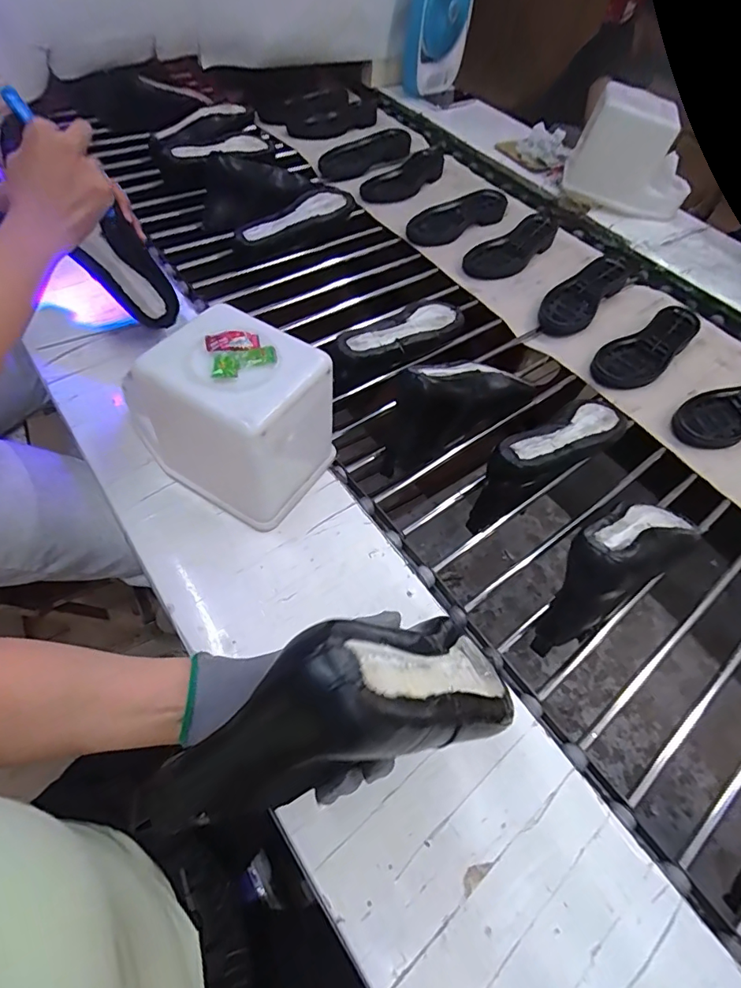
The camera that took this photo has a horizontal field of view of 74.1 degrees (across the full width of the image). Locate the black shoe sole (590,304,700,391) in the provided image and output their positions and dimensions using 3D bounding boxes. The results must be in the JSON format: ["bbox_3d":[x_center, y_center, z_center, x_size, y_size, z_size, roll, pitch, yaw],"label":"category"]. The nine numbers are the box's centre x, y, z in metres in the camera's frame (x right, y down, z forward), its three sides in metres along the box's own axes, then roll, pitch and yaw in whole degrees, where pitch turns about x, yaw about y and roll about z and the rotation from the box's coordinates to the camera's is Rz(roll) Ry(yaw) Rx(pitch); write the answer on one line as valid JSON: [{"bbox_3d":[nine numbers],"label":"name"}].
[{"bbox_3d":[0.472,-0.246,0.831,0.255,0.029,0.090,-32,65,-23],"label":"black shoe sole"}]

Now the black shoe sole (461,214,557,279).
[{"bbox_3d":[0.287,-0.496,0.981,0.091,0.030,0.242,40,63,20],"label":"black shoe sole"}]

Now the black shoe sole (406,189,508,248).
[{"bbox_3d":[0.180,-0.582,1.029,0.253,0.028,0.096,-30,64,-22],"label":"black shoe sole"}]

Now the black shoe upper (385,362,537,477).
[{"bbox_3d":[0.114,-0.127,0.671,0.246,0.117,0.078,-30,64,-22],"label":"black shoe upper"}]

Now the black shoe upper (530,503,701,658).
[{"bbox_3d":[0.276,0.077,0.552,0.243,0.123,0.084,-27,63,-20],"label":"black shoe upper"}]

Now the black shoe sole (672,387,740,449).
[{"bbox_3d":[0.585,-0.133,0.770,0.252,0.029,0.086,-17,60,-15],"label":"black shoe sole"}]

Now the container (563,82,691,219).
[{"bbox_3d":[0.554,-0.697,1.019,0.253,0.189,0.106,20,56,8],"label":"container"}]

